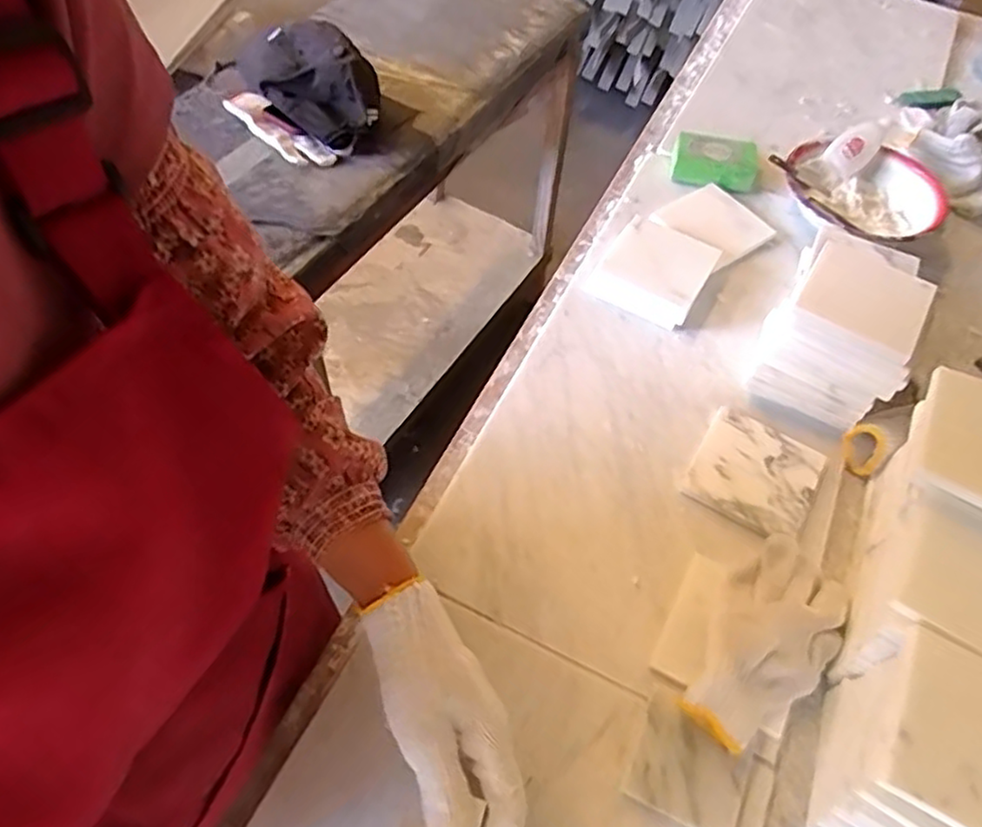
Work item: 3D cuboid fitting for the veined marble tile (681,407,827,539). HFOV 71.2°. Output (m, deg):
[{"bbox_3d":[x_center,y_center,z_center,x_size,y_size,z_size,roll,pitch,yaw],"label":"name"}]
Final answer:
[{"bbox_3d":[0.228,0.051,0.596,0.099,0.008,0.102,32,61,15],"label":"veined marble tile"}]

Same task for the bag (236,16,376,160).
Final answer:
[{"bbox_3d":[-0.245,-0.459,0.925,0.227,0.079,0.116,40,61,21],"label":"bag"}]

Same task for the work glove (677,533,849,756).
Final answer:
[{"bbox_3d":[0.204,0.164,0.505,0.088,0.049,0.178,40,51,19],"label":"work glove"}]

